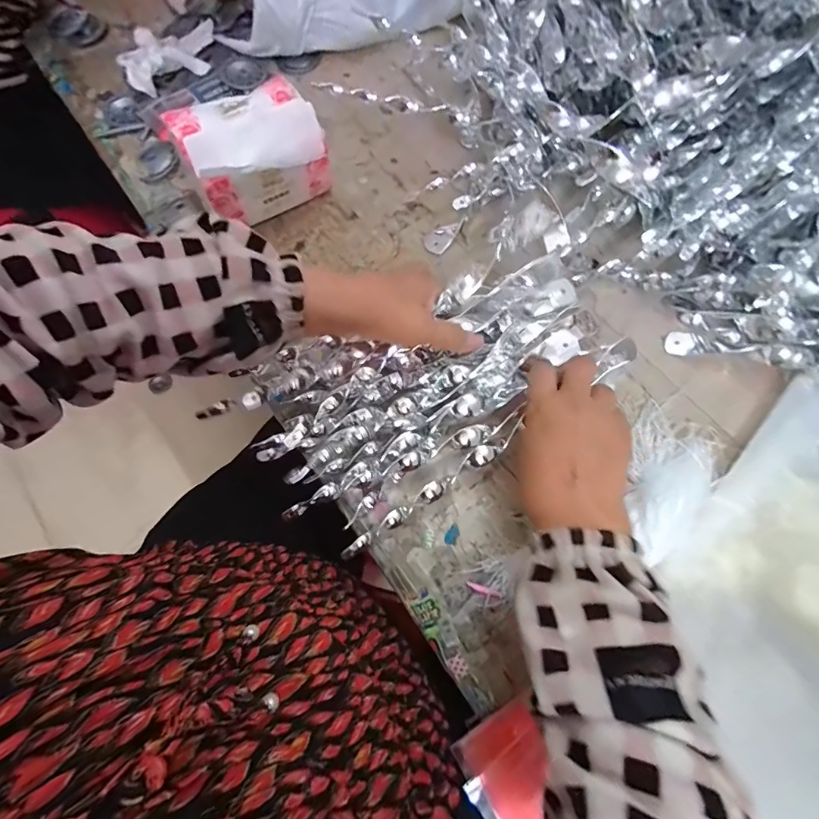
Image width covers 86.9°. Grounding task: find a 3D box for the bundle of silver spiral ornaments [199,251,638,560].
[{"bbox_3d":[0.020,-0.009,0.368,0.302,0.080,0.146,-27,74,-9],"label":"bundle of silver spiral ornaments"}]

